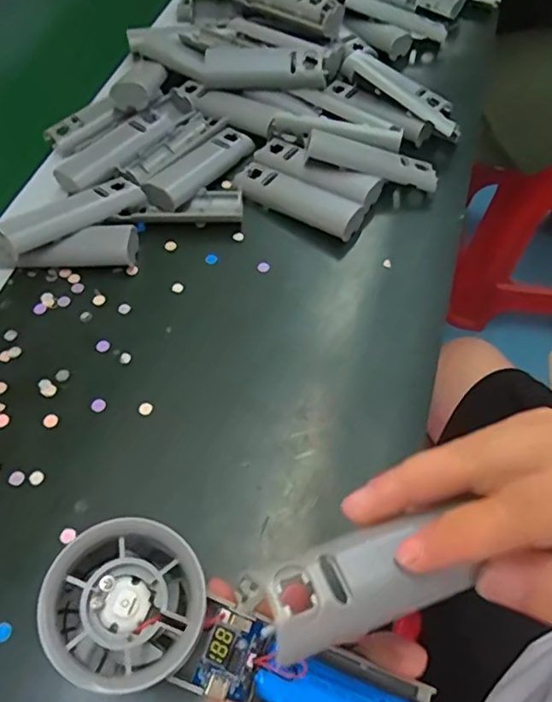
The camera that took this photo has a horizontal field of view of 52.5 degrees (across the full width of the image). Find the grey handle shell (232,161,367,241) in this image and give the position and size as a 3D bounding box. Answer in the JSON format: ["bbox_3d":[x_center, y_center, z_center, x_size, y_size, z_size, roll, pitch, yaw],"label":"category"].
[{"bbox_3d":[0.015,-0.116,0.424,0.101,0.013,0.032,29,62,17],"label":"grey handle shell"}]

